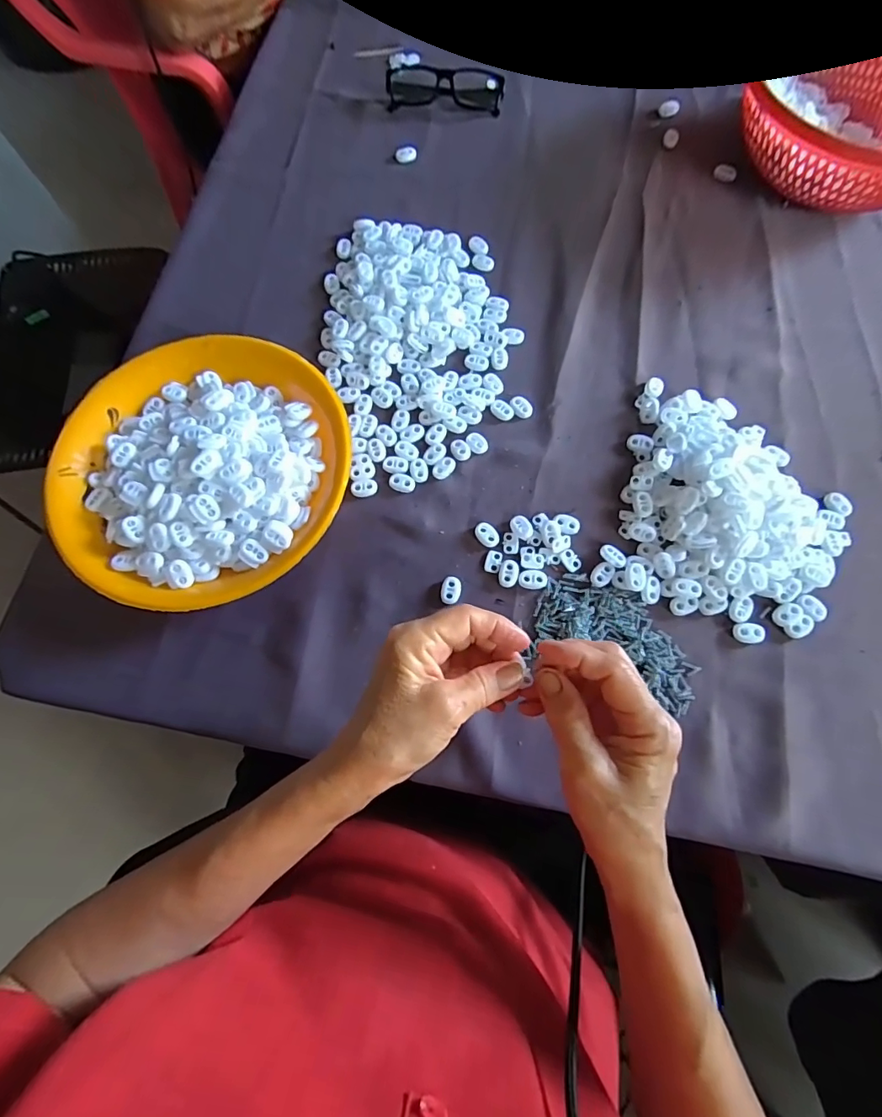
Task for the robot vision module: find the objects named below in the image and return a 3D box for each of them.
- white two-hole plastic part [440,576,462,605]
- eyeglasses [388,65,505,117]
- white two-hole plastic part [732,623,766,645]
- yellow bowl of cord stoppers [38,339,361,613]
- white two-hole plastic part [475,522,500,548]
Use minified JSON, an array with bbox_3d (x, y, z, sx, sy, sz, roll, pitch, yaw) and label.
[{"bbox_3d":[0.008,0.026,0.393,0.016,0.004,0.023,10,73,5],"label":"white two-hole plastic part"},{"bbox_3d":[0.004,-0.530,0.548,0.130,0.027,0.041,11,73,5],"label":"eyeglasses"},{"bbox_3d":[0.236,0.058,0.371,0.021,0.006,0.015,11,73,5],"label":"white two-hole plastic part"},{"bbox_3d":[-0.193,-0.078,0.403,0.231,0.047,0.227,-1,73,2],"label":"yellow bowl of cord stoppers"},{"bbox_3d":[0.038,-0.020,0.400,0.016,0.004,0.023,-29,74,-7],"label":"white two-hole plastic part"}]

